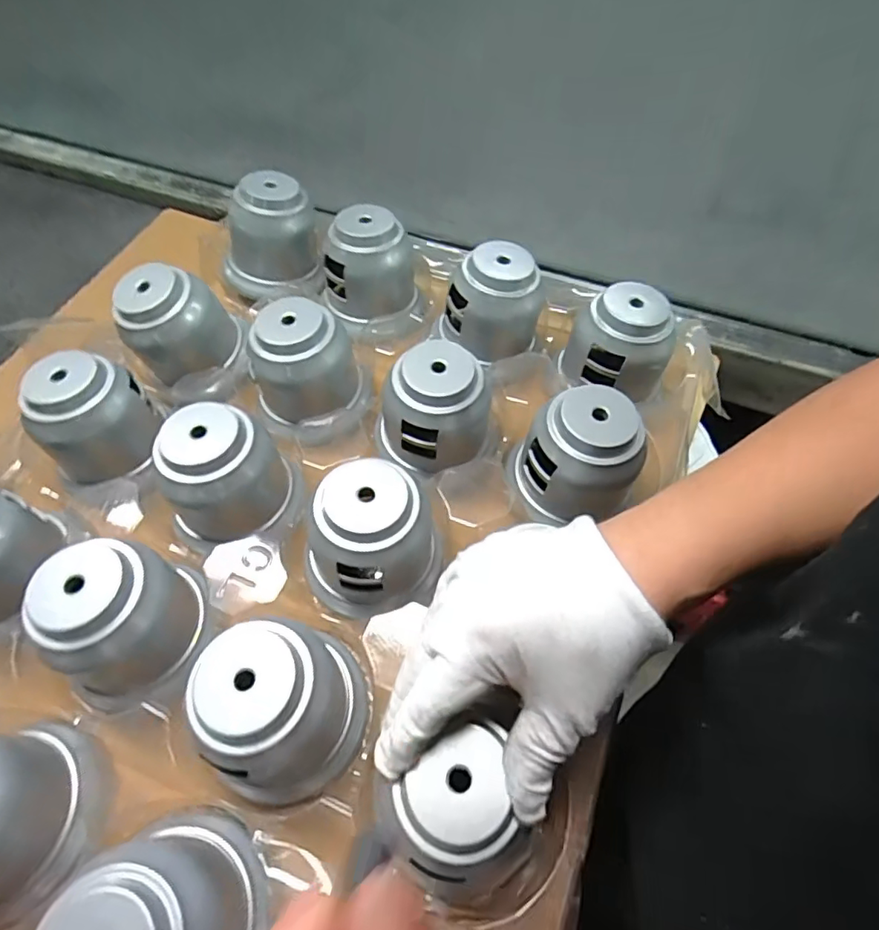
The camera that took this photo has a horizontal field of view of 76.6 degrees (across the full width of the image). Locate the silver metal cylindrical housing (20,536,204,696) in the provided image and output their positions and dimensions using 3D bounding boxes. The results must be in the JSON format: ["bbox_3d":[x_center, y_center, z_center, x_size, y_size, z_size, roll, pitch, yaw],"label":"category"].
[{"bbox_3d":[-0.177,0.082,0.307,0.063,0.066,0.069,-1,58,1],"label":"silver metal cylindrical housing"}]

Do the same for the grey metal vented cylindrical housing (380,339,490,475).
[{"bbox_3d":[-0.006,-0.039,0.377,0.074,0.066,0.065,-7,59,-3],"label":"grey metal vented cylindrical housing"}]

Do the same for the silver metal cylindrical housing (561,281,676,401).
[{"bbox_3d":[0.131,-0.090,0.406,0.072,0.063,0.063,24,62,15],"label":"silver metal cylindrical housing"}]

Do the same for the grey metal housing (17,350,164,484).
[{"bbox_3d":[-0.236,-0.033,0.378,0.062,0.067,0.074,38,66,21],"label":"grey metal housing"}]

